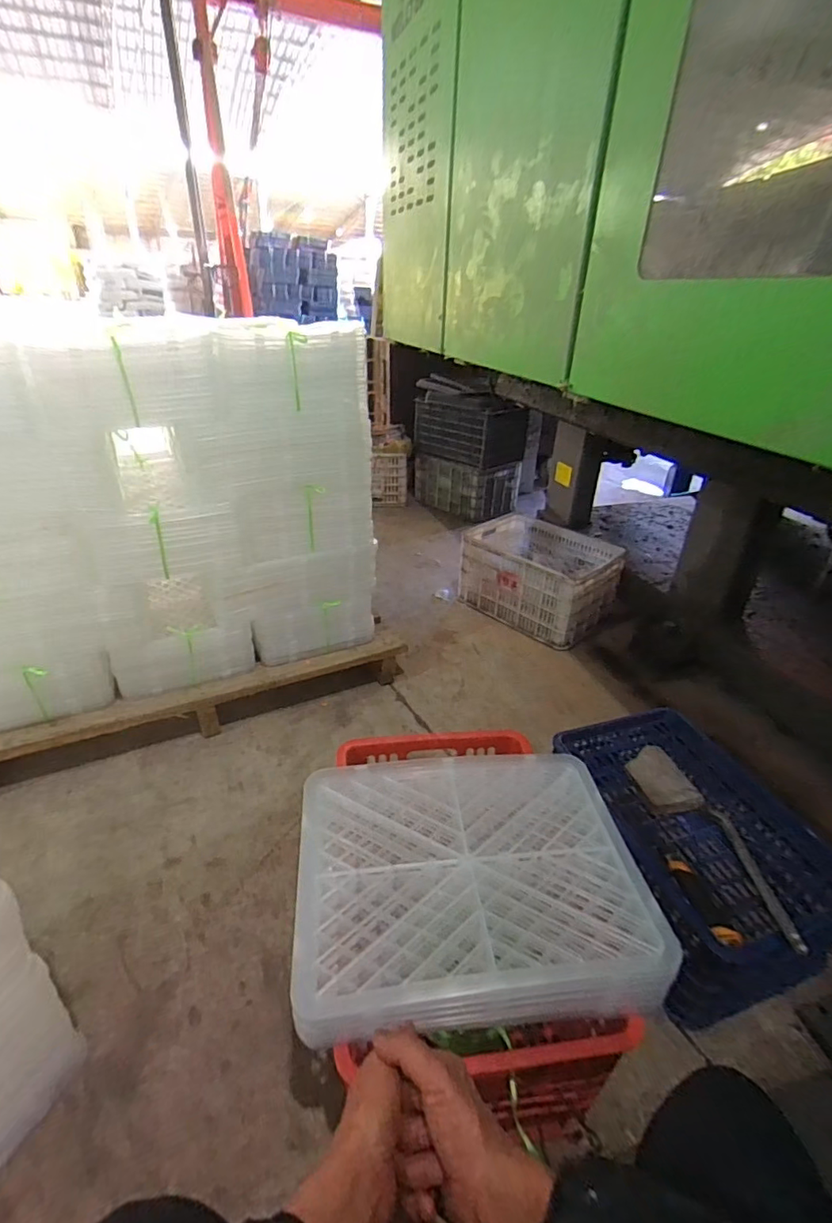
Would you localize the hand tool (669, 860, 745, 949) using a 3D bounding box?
[{"bbox_3d":[0.459,0.468,0.855,0.037,0.027,0.138,-12,47,-21],"label":"hand tool"}]

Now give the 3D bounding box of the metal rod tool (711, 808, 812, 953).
[{"bbox_3d":[0.562,0.434,0.884,0.036,0.020,0.282,2,31,0],"label":"metal rod tool"}]

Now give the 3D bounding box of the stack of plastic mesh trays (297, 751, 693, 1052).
[{"bbox_3d":[0.066,0.331,0.681,0.420,0.063,0.328,-2,32,-6],"label":"stack of plastic mesh trays"}]

